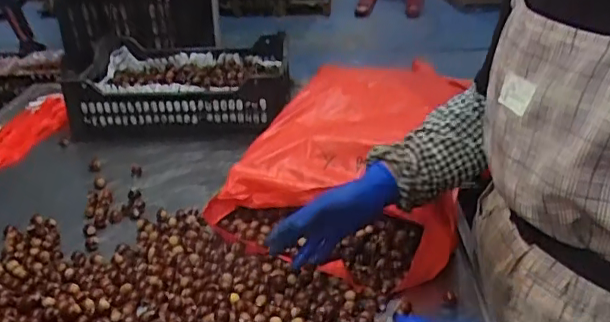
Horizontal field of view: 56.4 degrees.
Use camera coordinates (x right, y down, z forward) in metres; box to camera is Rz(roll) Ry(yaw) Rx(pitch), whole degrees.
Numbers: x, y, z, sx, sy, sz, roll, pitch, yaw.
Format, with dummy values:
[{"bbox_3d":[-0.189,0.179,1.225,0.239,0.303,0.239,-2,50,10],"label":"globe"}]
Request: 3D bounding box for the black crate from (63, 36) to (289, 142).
[{"bbox_3d":[-0.298,-0.174,1.400,0.524,0.187,0.308,2,29,10],"label":"black crate"}]

